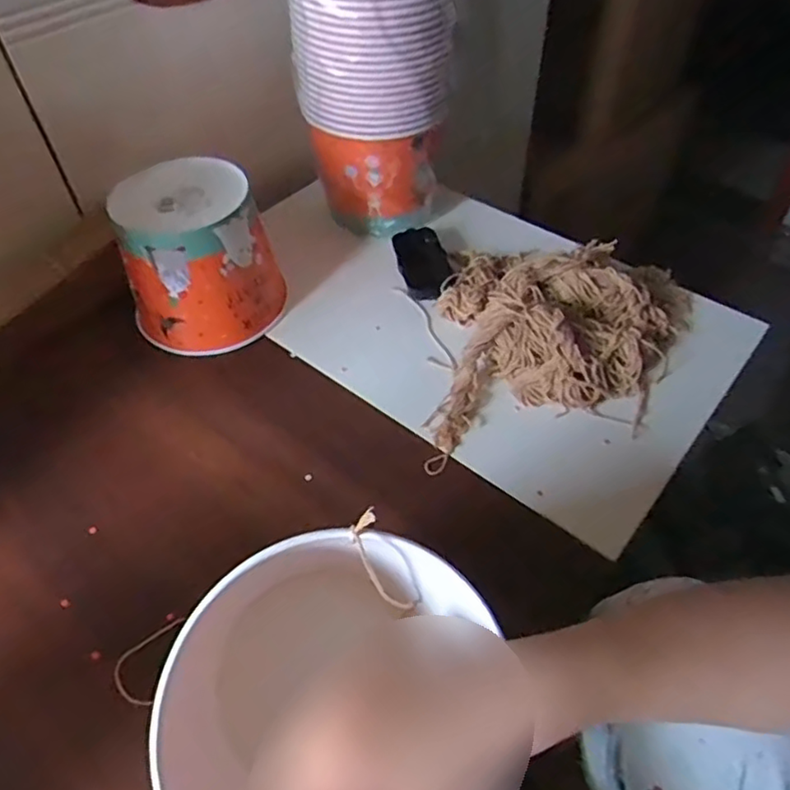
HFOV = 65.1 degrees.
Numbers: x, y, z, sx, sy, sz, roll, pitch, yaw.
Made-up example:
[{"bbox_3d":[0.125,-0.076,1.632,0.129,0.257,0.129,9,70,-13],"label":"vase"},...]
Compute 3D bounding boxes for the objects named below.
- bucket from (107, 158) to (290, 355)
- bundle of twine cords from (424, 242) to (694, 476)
[{"bbox_3d":[-0.193,-0.137,0.614,0.138,0.131,0.127,0,51,0],"label":"bucket"},{"bbox_3d":[0.158,-0.052,0.583,0.247,0.059,0.295,11,52,10],"label":"bundle of twine cords"}]

